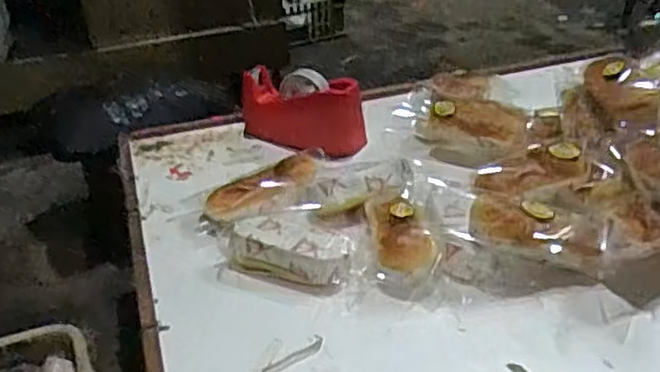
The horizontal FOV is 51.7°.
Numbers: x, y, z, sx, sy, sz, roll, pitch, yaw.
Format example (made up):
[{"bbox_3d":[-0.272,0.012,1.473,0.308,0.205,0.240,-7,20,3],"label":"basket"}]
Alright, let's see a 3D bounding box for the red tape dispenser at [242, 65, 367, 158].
[{"bbox_3d":[-0.049,-0.120,1.053,0.203,0.097,0.069,13,36,27],"label":"red tape dispenser"}]

